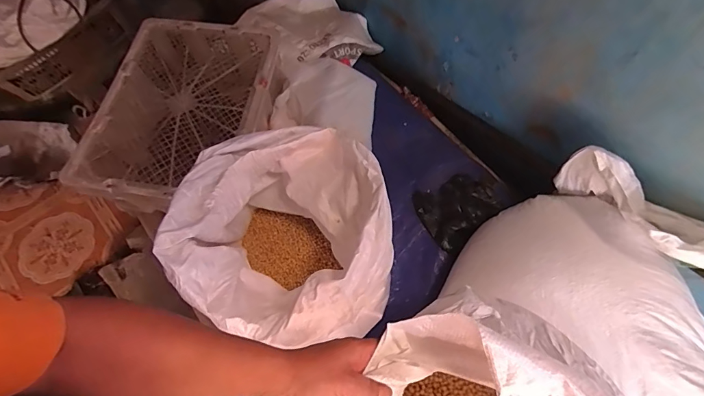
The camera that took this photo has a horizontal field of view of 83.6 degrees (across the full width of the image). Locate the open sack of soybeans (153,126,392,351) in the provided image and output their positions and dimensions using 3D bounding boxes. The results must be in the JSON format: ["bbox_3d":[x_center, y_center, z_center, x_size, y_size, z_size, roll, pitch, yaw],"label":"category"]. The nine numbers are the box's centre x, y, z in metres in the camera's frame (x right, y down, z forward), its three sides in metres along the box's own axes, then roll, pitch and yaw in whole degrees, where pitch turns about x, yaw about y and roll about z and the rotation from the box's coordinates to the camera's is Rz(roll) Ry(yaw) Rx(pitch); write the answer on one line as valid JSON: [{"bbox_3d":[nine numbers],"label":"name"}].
[{"bbox_3d":[-0.104,0.074,0.737,0.328,0.328,0.357,-2,64,1],"label":"open sack of soybeans"}]

